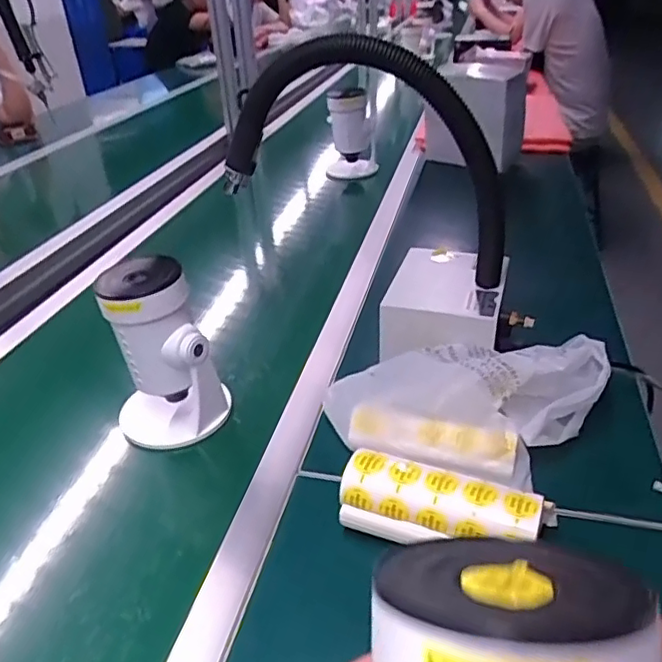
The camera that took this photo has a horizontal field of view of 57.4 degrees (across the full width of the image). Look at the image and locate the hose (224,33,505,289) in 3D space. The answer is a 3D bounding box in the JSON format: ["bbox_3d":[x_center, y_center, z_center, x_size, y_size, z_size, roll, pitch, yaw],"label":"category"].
[{"bbox_3d":[0.042,-0.185,0.679,0.271,0.271,0.204,21,38,34],"label":"hose"}]

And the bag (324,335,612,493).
[{"bbox_3d":[0.140,0.068,0.614,0.284,0.092,0.137,0,31,5],"label":"bag"}]

